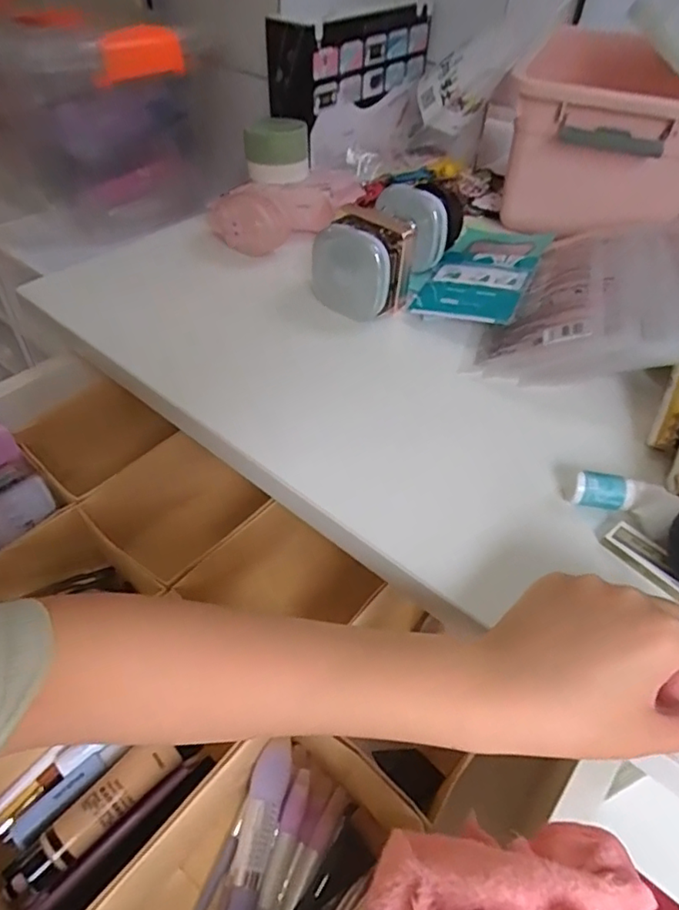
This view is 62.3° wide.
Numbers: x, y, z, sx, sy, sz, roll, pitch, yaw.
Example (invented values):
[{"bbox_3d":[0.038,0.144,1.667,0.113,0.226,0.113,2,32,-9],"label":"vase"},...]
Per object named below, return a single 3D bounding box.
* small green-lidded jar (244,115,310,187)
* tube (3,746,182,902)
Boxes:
[{"bbox_3d":[-0.066,-0.326,0.598,0.064,0.052,0.066,-3,47,-6],"label":"small green-lidded jar"},{"bbox_3d":[-0.151,0.224,0.346,0.111,0.030,0.025,-30,55,-28],"label":"tube"}]

